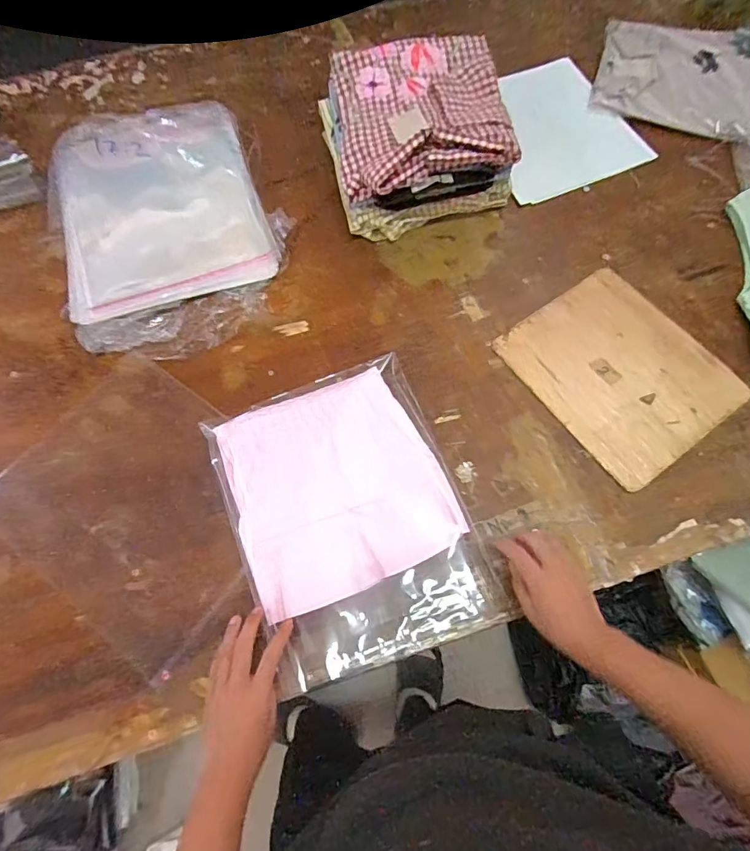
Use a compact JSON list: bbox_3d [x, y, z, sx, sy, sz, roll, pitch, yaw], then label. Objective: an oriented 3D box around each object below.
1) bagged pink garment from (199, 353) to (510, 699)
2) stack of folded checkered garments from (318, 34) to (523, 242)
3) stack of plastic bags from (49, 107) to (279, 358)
[{"bbox_3d":[-0.035,0.106,0.602,0.275,0.036,0.369,-20,71,-9],"label":"bagged pink garment"},{"bbox_3d":[0.066,-0.467,0.770,0.265,0.147,0.264,-12,69,-4],"label":"stack of folded checkered garments"},{"bbox_3d":[-0.348,-0.341,0.772,0.324,0.046,0.482,-19,70,-7],"label":"stack of plastic bags"}]

